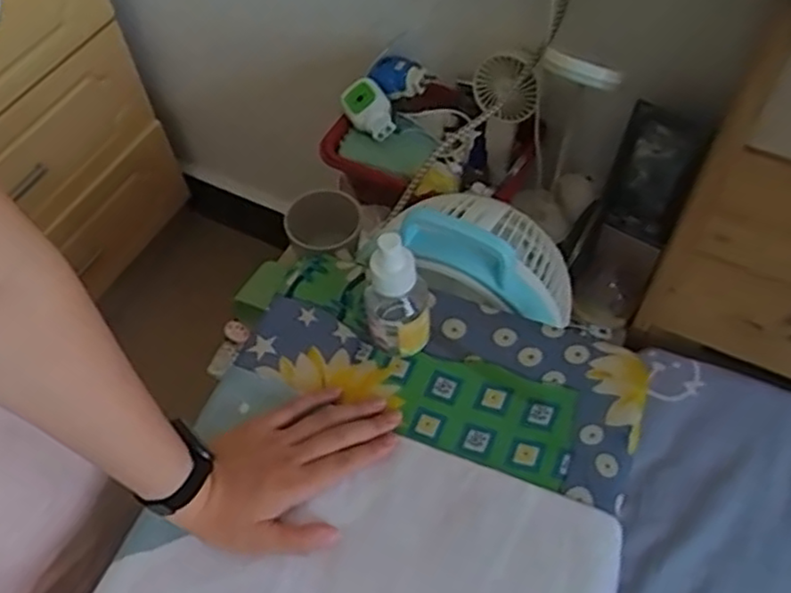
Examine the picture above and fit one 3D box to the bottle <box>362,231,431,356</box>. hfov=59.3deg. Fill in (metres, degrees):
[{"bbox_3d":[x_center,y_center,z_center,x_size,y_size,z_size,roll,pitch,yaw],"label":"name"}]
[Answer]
[{"bbox_3d":[0.000,-0.004,0.498,0.049,0.120,0.048,-4,56,0],"label":"bottle"}]

